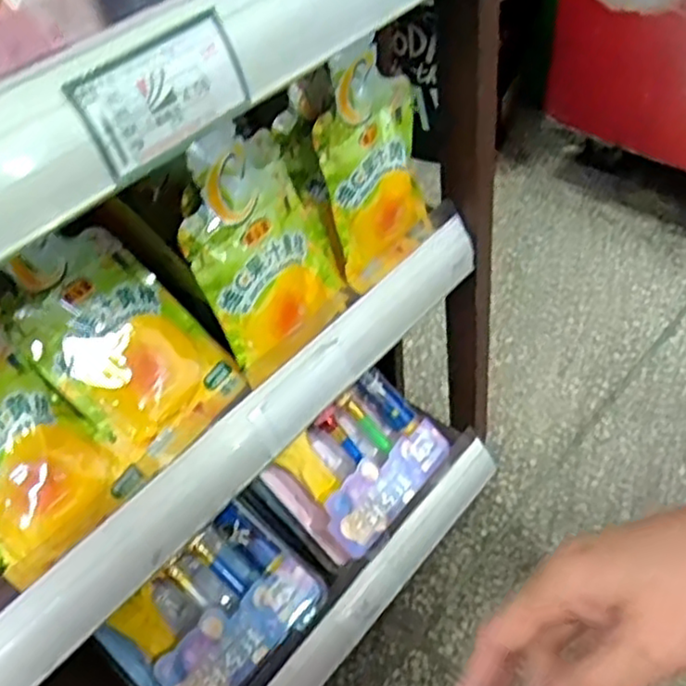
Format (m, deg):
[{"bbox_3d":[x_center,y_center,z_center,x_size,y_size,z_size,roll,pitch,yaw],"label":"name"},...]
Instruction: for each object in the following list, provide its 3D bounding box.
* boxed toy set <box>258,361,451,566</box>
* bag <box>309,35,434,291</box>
[{"bbox_3d":[0.015,0.103,0.573,0.094,0.040,0.134,42,61,6],"label":"boxed toy set"},{"bbox_3d":[0.016,-0.102,0.413,0.075,0.126,0.023,-38,42,-28],"label":"bag"}]

